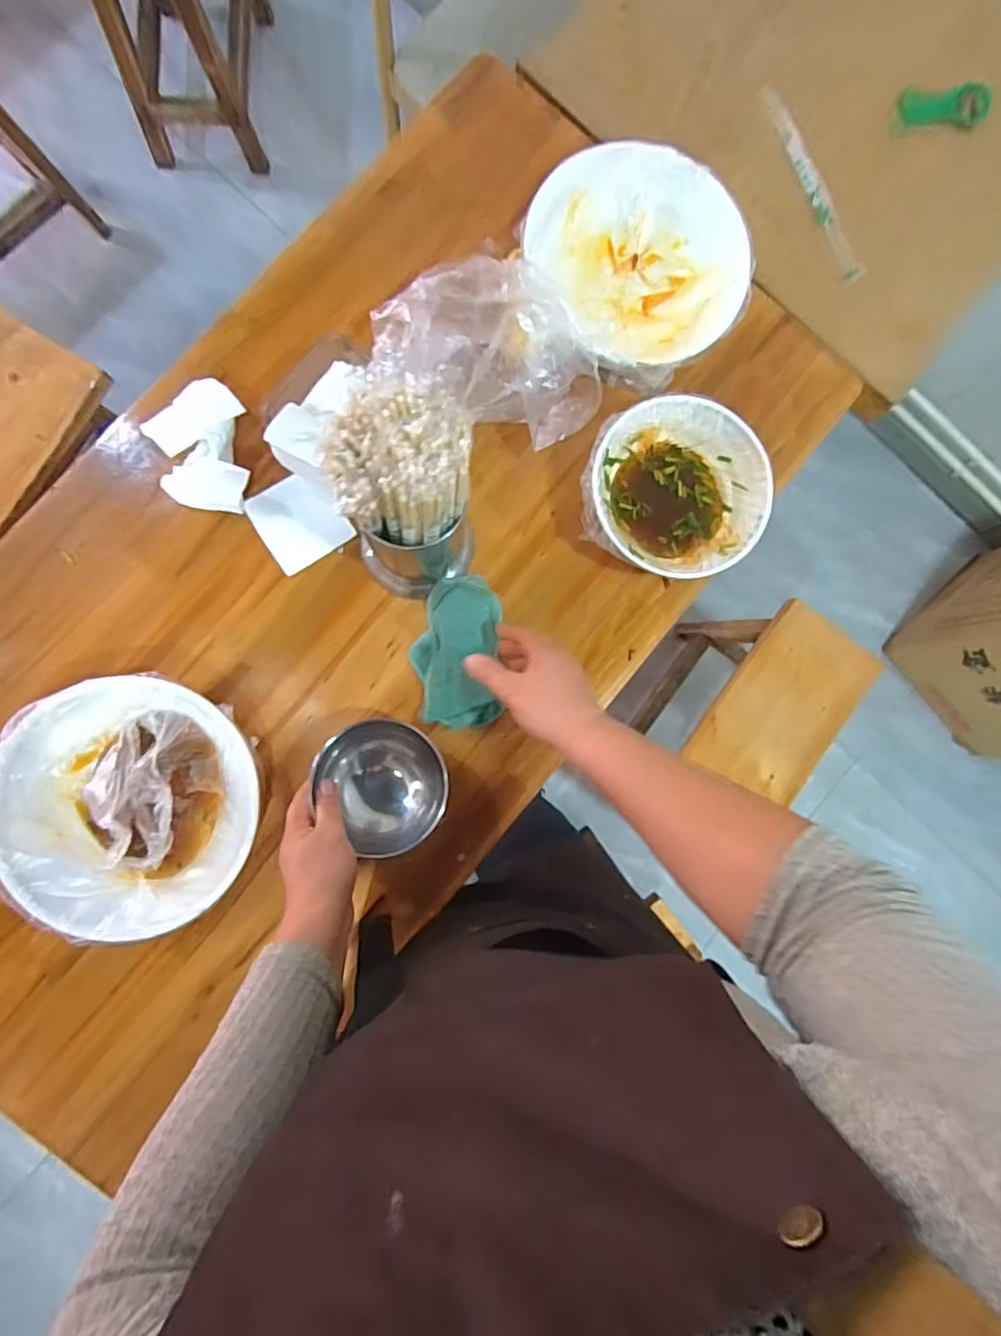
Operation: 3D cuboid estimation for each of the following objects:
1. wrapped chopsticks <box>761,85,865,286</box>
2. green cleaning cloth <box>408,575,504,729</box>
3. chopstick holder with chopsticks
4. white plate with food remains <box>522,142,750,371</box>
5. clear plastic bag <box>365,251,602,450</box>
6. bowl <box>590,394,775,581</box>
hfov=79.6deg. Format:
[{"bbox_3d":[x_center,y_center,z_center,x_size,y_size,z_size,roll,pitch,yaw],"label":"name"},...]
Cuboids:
[{"bbox_3d":[0.368,-0.578,0.717,0.029,0.012,0.254,-21,85,-10],"label":"wrapped chopsticks"},{"bbox_3d":[-0.043,-0.018,0.638,0.093,0.039,0.157,-1,89,-8],"label":"green cleaning cloth"},{"bbox_3d":[-0.078,-0.137,0.525,0.105,0.265,0.102,0,87,-5],"label":"chopstick holder with chopsticks"},{"bbox_3d":[0.151,-0.444,0.663,0.242,0.062,0.233,0,89,-7],"label":"white plate with food remains"},{"bbox_3d":[-0.006,-0.328,0.619,0.237,0.109,0.123,23,85,-4],"label":"clear plastic bag"},{"bbox_3d":[0.181,-0.183,0.646,0.178,0.087,0.177,0,87,-5],"label":"bowl"}]

